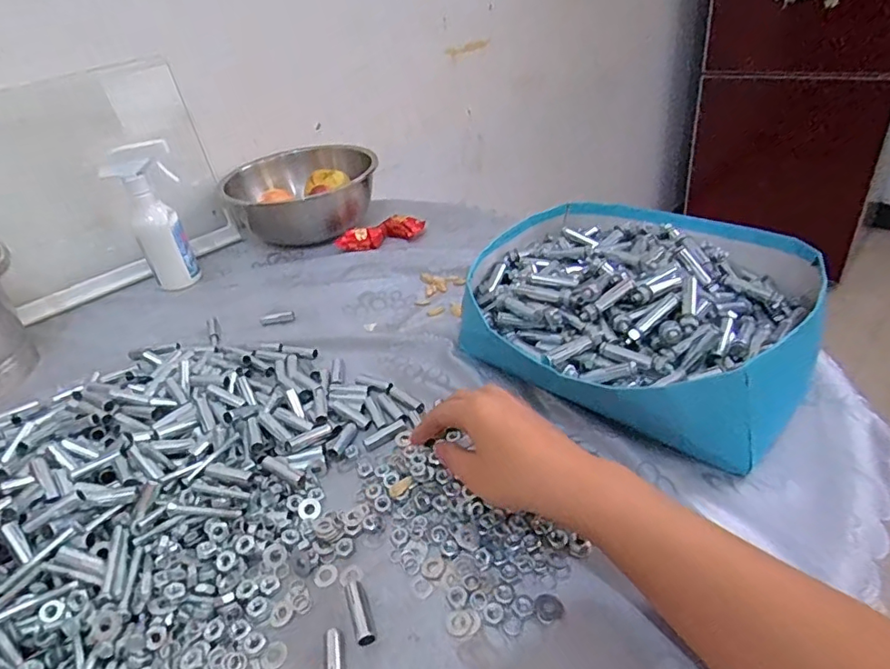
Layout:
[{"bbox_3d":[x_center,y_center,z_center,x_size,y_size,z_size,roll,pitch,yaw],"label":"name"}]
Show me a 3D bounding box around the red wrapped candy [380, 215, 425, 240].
[{"bbox_3d":[-0.063,-0.160,0.807,0.065,0.025,0.030,6,37,18],"label":"red wrapped candy"}]

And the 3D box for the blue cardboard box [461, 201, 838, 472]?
[{"bbox_3d":[0.172,-0.025,0.509,0.285,0.093,0.275,19,43,32],"label":"blue cardboard box"}]

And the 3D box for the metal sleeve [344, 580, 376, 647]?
[{"bbox_3d":[-0.054,0.177,0.350,0.012,0.008,0.041,-17,36,-13],"label":"metal sleeve"}]

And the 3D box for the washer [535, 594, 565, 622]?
[{"bbox_3d":[0.065,0.171,0.343,0.017,0.004,0.016,-5,35,4],"label":"washer"}]

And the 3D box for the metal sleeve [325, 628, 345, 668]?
[{"bbox_3d":[-0.065,0.196,0.325,0.010,0.012,0.041,-9,35,-2],"label":"metal sleeve"}]

